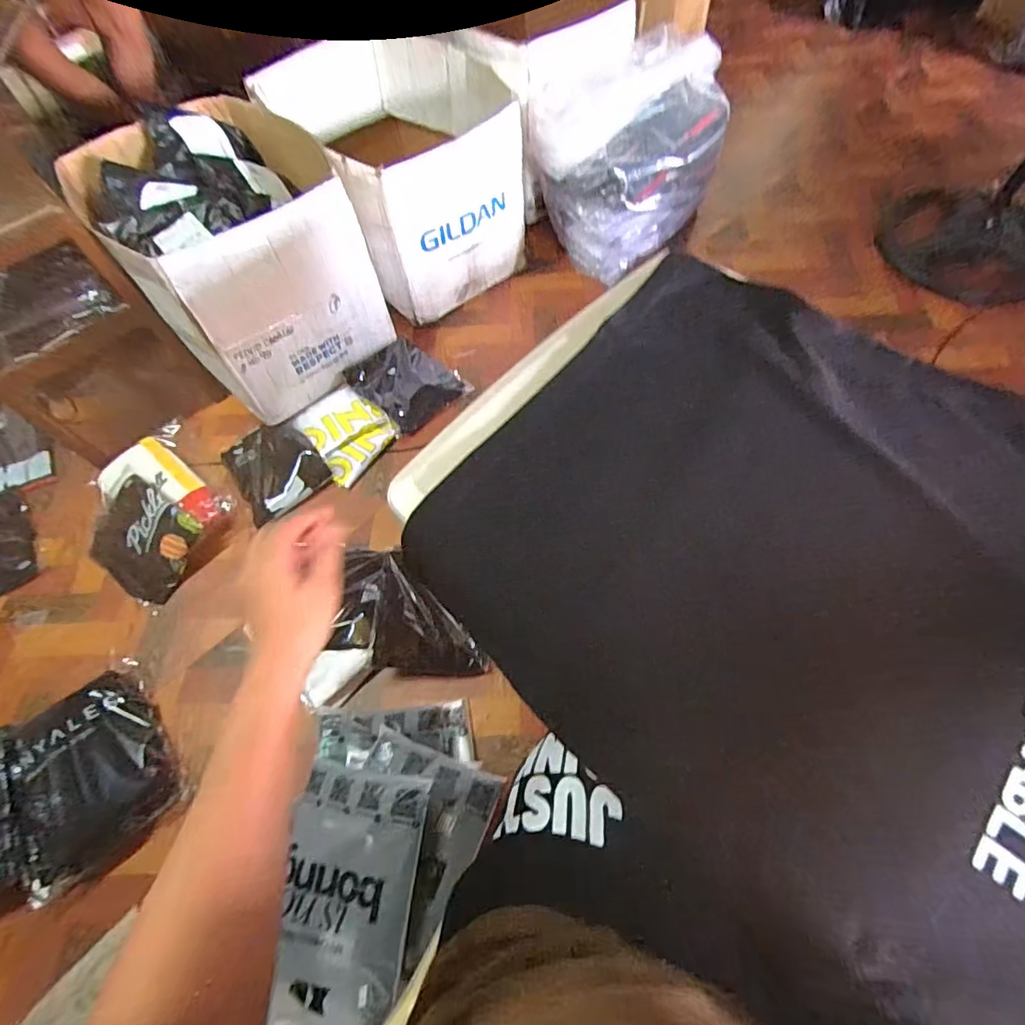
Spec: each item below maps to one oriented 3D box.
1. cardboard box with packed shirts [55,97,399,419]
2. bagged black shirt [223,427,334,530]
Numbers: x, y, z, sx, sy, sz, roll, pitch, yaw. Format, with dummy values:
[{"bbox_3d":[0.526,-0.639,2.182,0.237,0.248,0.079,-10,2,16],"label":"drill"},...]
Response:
[{"bbox_3d":[-0.666,-0.643,1.274,0.481,0.399,0.637,-34,65,-13],"label":"cardboard box with packed shirts"},{"bbox_3d":[-0.589,-0.120,1.268,0.208,0.045,0.258,-31,65,-12],"label":"bagged black shirt"}]

